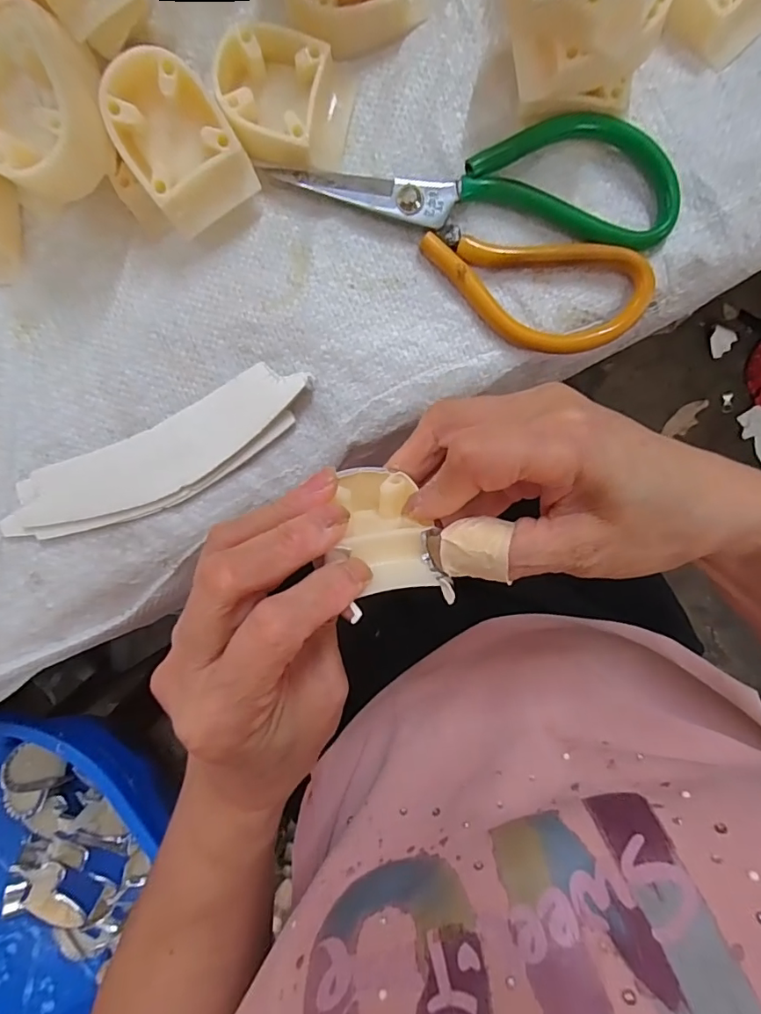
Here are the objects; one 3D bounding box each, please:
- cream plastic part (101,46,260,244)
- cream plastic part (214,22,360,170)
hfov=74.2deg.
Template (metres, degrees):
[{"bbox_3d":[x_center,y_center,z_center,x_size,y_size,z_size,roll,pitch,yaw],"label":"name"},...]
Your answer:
[{"bbox_3d":[-0.091,-0.160,0.224,0.048,0.024,0.062,-32,120,4],"label":"cream plastic part"},{"bbox_3d":[-0.044,-0.187,0.233,0.058,0.022,0.050,5,95,2],"label":"cream plastic part"}]

